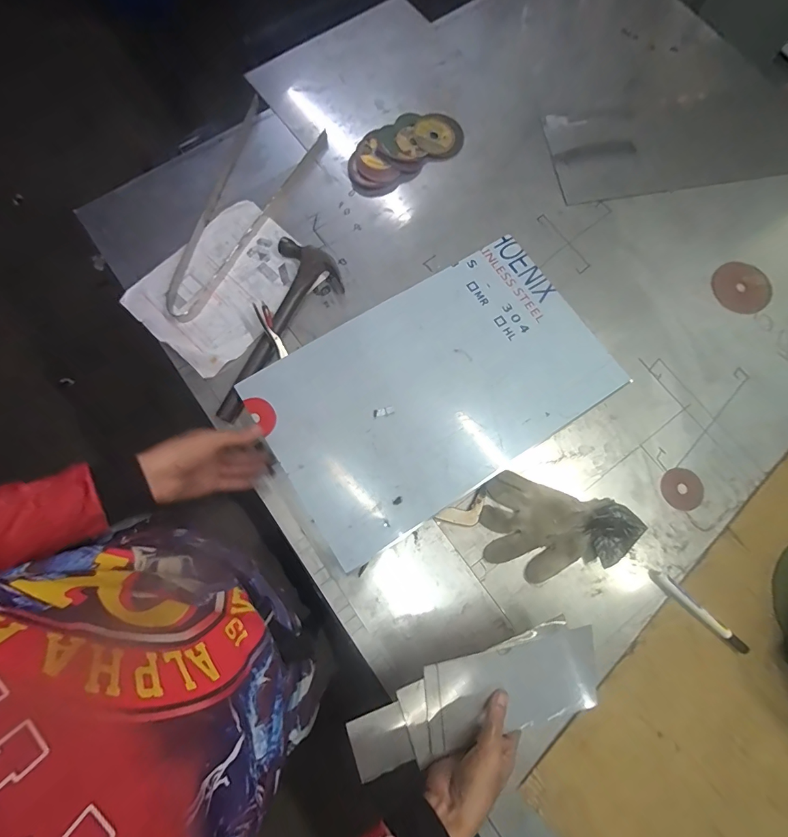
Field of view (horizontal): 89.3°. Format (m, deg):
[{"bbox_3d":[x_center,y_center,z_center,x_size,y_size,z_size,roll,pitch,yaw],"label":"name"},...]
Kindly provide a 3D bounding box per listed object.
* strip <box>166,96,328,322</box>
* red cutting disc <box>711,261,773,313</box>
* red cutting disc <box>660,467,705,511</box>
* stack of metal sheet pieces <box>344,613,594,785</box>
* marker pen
[{"bbox_3d":[-0.283,-0.360,0.692,0.150,0.018,0.417,28,78,4],"label":"strip"},{"bbox_3d":[0.606,-0.228,0.696,0.100,0.004,0.095,0,75,2],"label":"red cutting disc"},{"bbox_3d":[0.447,0.109,0.618,0.063,0.004,0.063,-1,75,3],"label":"red cutting disc"},{"bbox_3d":[0.099,0.320,0.459,0.297,0.012,0.110,-10,95,-11],"label":"stack of metal sheet pieces"},{"bbox_3d":[0.437,0.277,0.567,0.142,0.020,0.019,44,80,8],"label":"marker pen"}]

